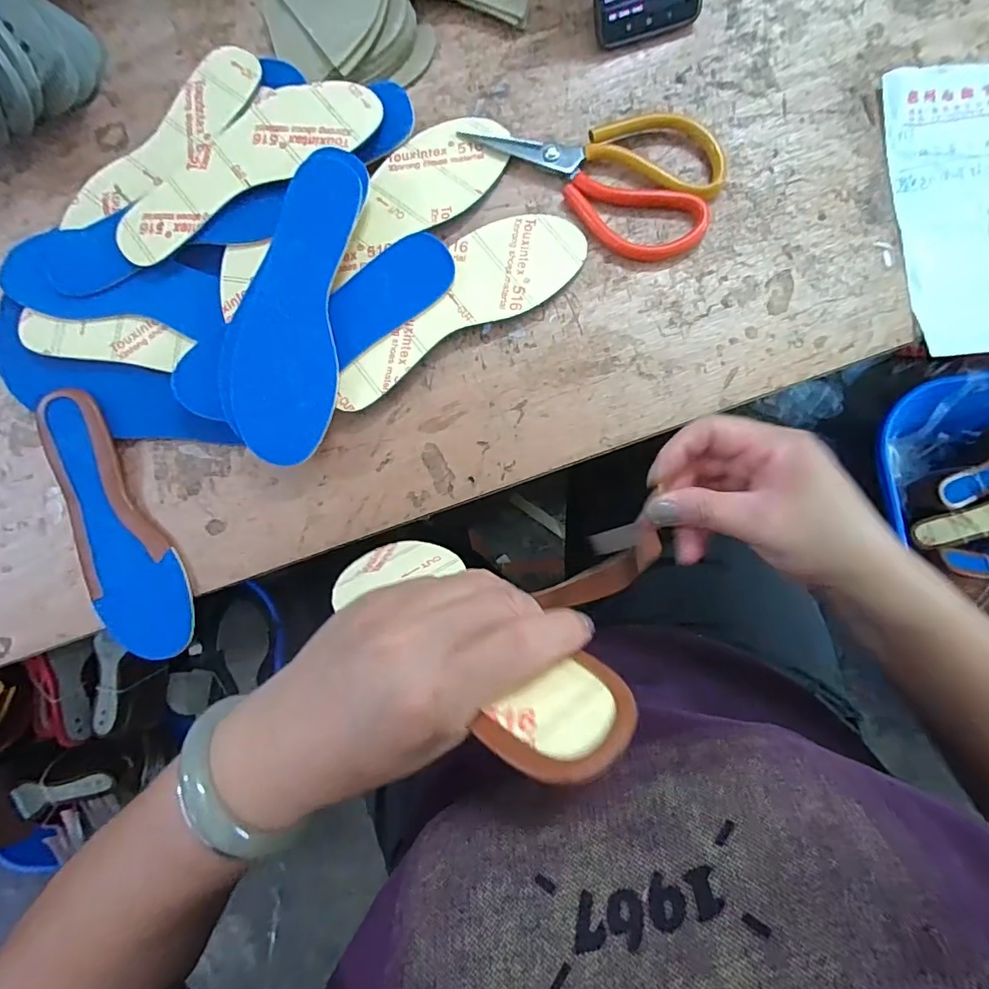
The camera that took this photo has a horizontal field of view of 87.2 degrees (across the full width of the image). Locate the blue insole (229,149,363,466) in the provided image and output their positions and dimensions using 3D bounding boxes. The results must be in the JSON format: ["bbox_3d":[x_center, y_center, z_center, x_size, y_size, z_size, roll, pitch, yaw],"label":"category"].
[{"bbox_3d":[-0.143,-0.133,0.367,0.073,0.010,0.215,7,86,-1],"label":"blue insole"}]

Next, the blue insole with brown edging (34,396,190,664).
[{"bbox_3d":[-0.289,0.024,0.391,0.071,0.022,0.212,-26,82,3],"label":"blue insole with brown edging"}]

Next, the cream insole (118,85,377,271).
[{"bbox_3d":[-0.188,-0.253,0.389,0.211,0.006,0.083,-28,80,-1],"label":"cream insole"}]

